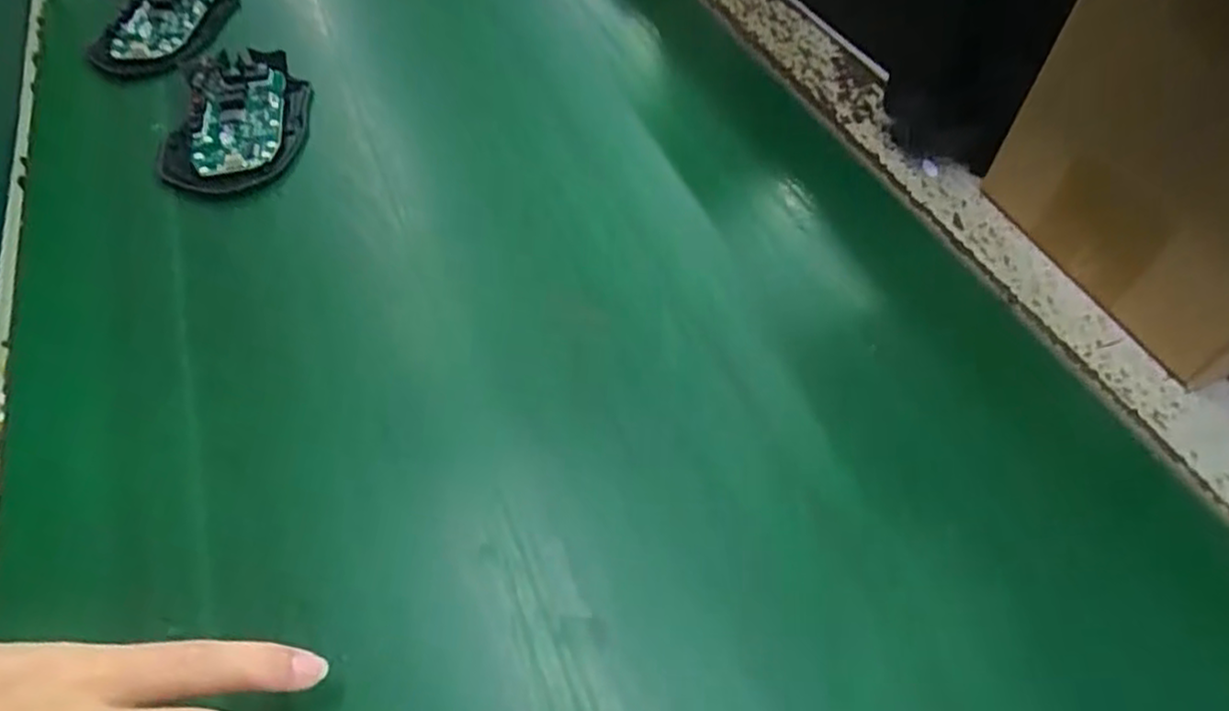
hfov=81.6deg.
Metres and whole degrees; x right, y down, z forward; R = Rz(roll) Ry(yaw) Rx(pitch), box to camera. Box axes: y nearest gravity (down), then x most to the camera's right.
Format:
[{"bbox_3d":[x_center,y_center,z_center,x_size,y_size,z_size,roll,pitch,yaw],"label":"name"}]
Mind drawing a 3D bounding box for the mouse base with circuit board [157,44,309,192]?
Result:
[{"bbox_3d":[-0.214,-0.132,0.405,0.070,0.018,0.116,-4,55,-4],"label":"mouse base with circuit board"}]

